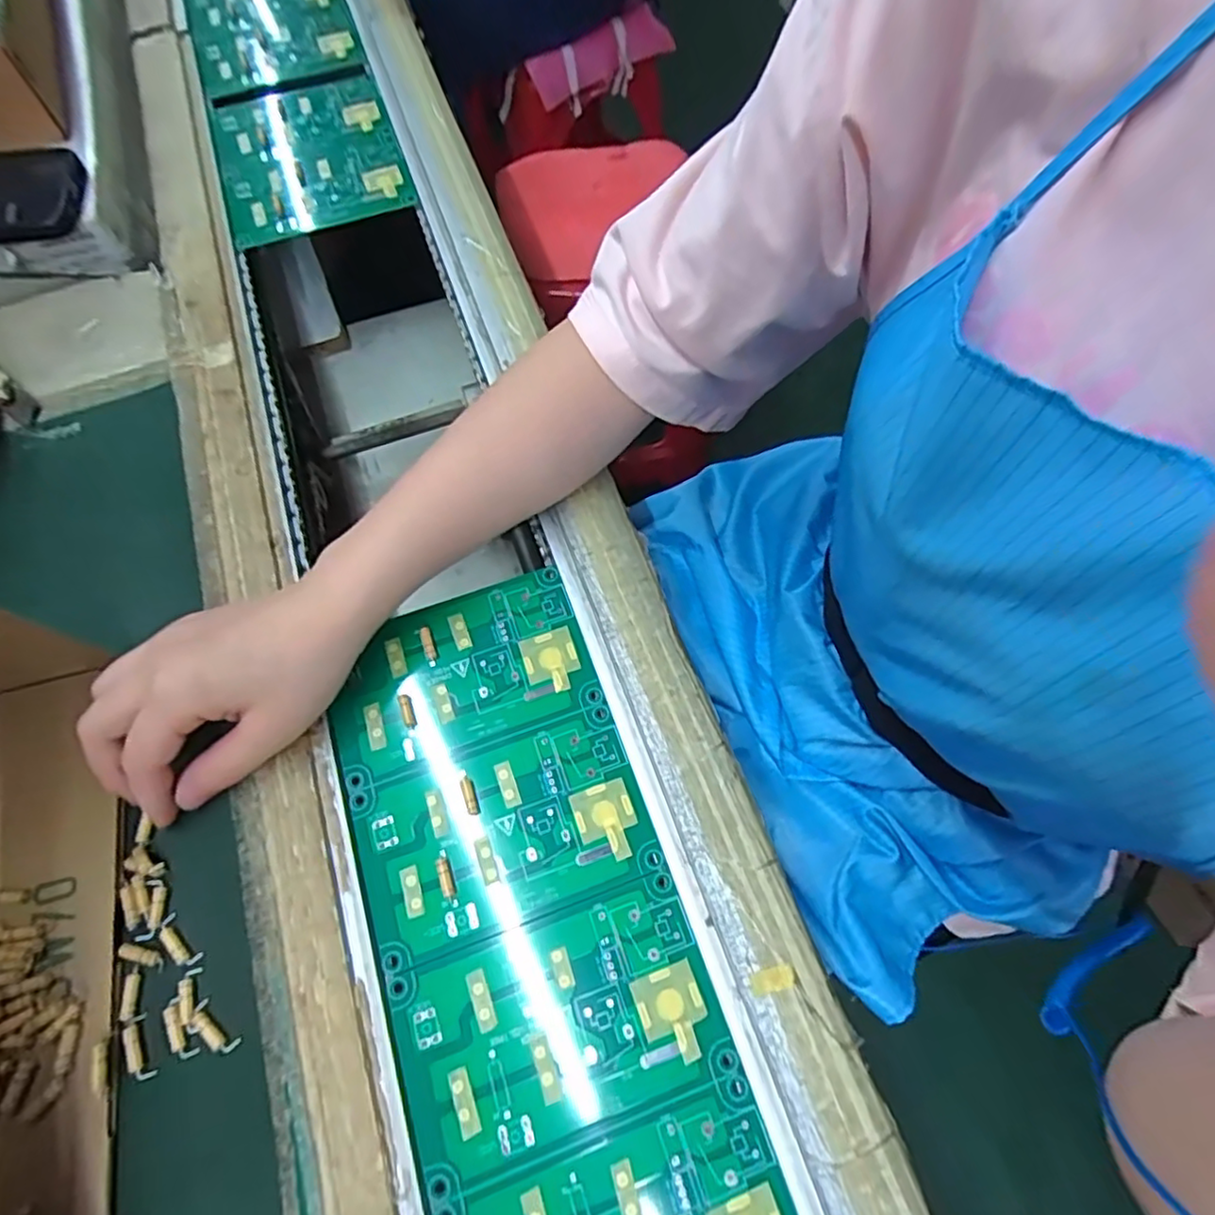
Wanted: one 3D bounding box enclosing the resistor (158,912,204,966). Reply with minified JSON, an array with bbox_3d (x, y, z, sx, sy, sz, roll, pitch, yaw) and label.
[{"bbox_3d":[-0.190,0.148,0.280,0.025,0.004,0.010,42,72,15],"label":"resistor"}]

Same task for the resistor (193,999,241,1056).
[{"bbox_3d":[-0.166,0.177,0.267,0.024,0.004,0.009,36,70,13],"label":"resistor"}]

